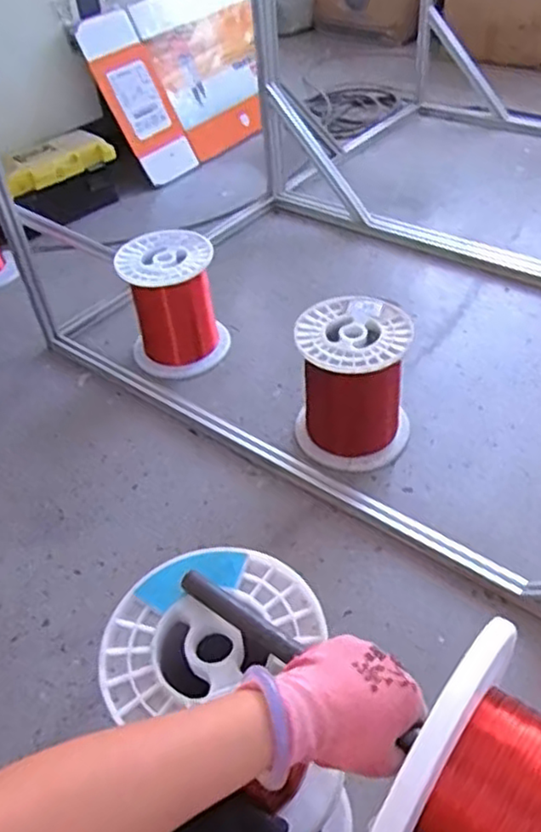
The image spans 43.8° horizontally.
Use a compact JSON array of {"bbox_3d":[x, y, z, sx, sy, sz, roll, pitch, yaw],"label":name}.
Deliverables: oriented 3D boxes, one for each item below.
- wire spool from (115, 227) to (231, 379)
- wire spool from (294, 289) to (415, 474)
[{"bbox_3d":[-0.208,-0.238,1.434,0.205,0.237,0.186,-13,45,-6],"label":"wire spool"},{"bbox_3d":[0.147,-0.055,1.206,0.199,0.233,0.212,-3,45,3],"label":"wire spool"}]

